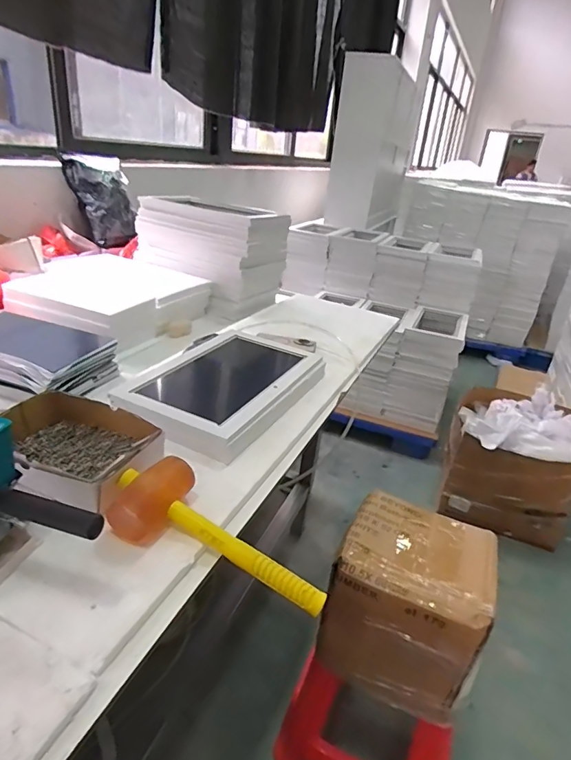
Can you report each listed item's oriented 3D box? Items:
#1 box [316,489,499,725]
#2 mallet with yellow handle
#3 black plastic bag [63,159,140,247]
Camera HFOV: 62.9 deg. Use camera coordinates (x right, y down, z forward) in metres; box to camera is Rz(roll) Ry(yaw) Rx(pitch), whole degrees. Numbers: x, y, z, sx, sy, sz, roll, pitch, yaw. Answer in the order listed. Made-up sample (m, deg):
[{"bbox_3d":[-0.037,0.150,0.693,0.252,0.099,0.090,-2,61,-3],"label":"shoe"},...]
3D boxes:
[{"bbox_3d":[0.254,0.457,0.973,0.278,0.291,0.266,17,29,22],"label":"box"},{"bbox_3d":[-0.088,0.210,0.609,0.302,0.057,0.122,32,32,8],"label":"mallet with yellow handle"},{"bbox_3d":[-0.615,-0.595,1.586,0.222,0.245,0.155,-5,28,-20],"label":"black plastic bag"}]

